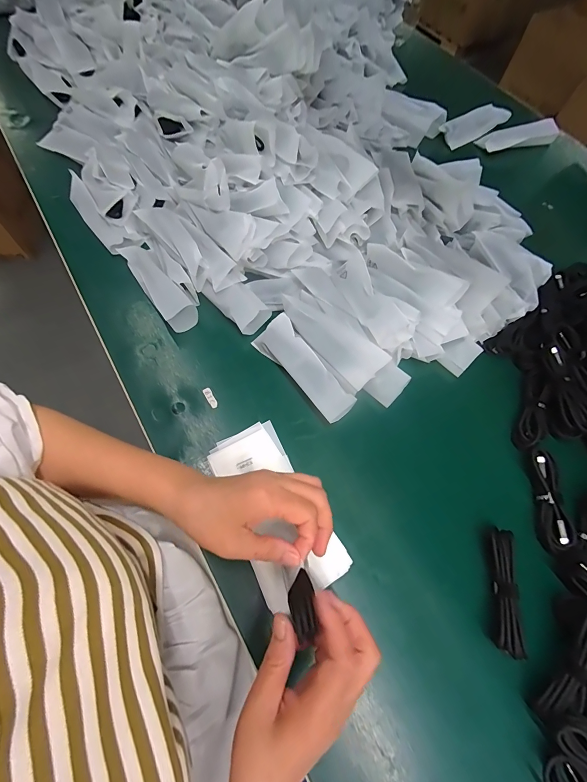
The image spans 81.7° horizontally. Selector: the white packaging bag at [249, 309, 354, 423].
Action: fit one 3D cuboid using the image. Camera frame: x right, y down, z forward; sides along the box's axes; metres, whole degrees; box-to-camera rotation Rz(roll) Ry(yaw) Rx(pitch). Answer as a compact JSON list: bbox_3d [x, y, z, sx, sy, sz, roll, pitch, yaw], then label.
[{"bbox_3d":[0.013,-0.027,0.431,0.047,0.037,0.155,-35,71,-16],"label":"white packaging bag"}]

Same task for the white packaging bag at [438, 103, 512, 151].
[{"bbox_3d":[0.362,-0.536,0.685,0.142,0.033,0.053,-28,70,-14],"label":"white packaging bag"}]

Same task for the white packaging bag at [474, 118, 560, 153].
[{"bbox_3d":[0.452,-0.506,0.671,0.170,0.034,0.043,-17,67,-10],"label":"white packaging bag"}]

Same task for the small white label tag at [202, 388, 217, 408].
[{"bbox_3d":[-0.104,0.008,0.427,0.010,0.004,0.029,-30,78,-8],"label":"small white label tag"}]

